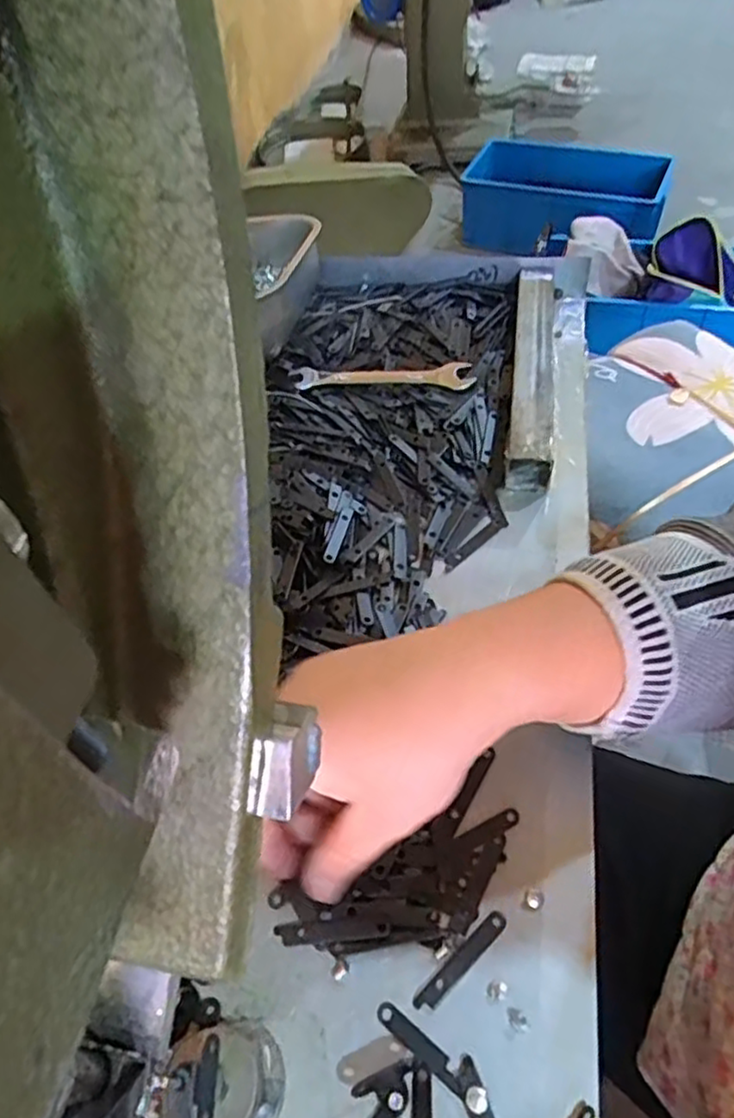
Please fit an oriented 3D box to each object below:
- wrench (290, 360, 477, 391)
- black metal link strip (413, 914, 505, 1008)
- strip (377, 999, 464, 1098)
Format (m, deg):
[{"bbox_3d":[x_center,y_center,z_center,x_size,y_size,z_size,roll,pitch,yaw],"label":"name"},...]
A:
[{"bbox_3d":[0.013,-0.149,0.551,0.142,0.008,0.031,4,53,6],"label":"wrench"},{"bbox_3d":[0.042,0.178,0.306,0.052,0.004,0.010,-37,60,-22],"label":"black metal link strip"},{"bbox_3d":[0.023,0.204,0.290,0.044,0.004,0.009,30,58,26],"label":"strip"}]

